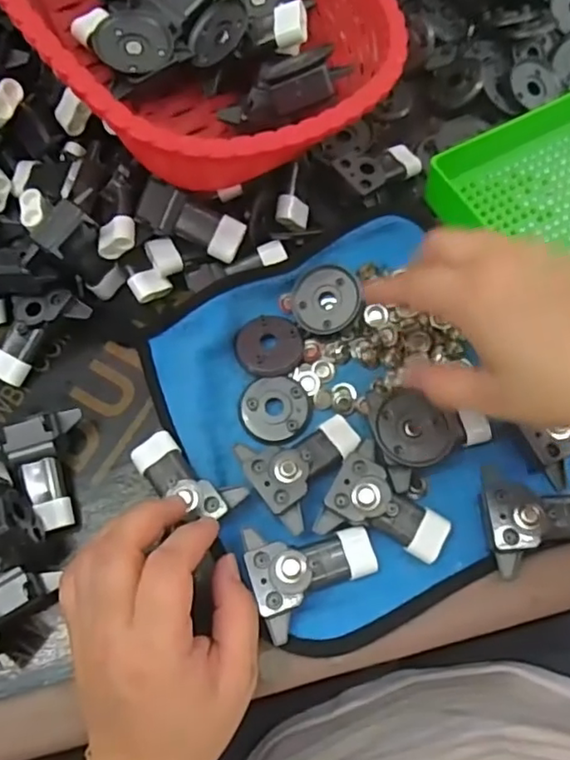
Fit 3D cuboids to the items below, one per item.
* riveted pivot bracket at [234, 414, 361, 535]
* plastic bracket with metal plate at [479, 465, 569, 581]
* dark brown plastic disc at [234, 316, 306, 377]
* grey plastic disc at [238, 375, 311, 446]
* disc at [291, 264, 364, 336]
[{"bbox_3d":[0.014,0.046,0.332,0.064,0.021,0.053,-29,71,-8],"label":"riveted pivot bracket"},{"bbox_3d":[0.135,0.072,0.316,0.065,0.022,0.053,-5,70,1],"label":"plastic bracket with metal plate"},{"bbox_3d":[-0.009,-0.020,0.369,0.040,0.009,0.037,-1,70,2],"label":"dark brown plastic disc"},{"bbox_3d":[-0.006,0.016,0.353,0.041,0.004,0.040,-1,70,2],"label":"grey plastic disc"},{"bbox_3d":[0.025,-0.049,0.371,0.041,0.006,0.042,-1,84,11],"label":"disc"}]

